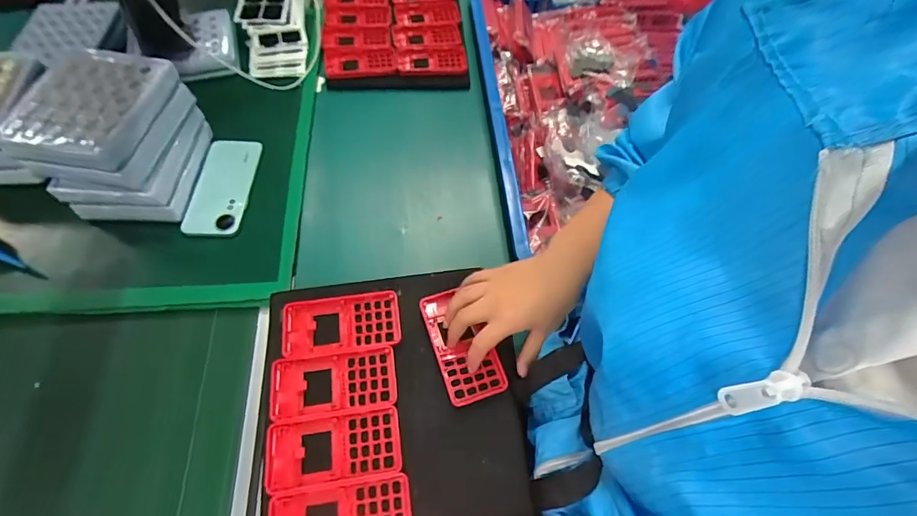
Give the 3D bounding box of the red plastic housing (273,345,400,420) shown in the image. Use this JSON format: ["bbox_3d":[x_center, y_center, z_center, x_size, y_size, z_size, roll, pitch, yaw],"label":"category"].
[{"bbox_3d":[-0.128,0.128,0.446,0.124,0.014,0.062,-7,61,-7],"label":"red plastic housing"}]

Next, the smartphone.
[{"bbox_3d":[-0.333,-0.103,0.616,0.069,0.015,0.157,10,63,-16],"label":"smartphone"}]

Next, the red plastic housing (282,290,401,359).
[{"bbox_3d":[-0.129,0.073,0.476,0.126,0.015,0.063,-6,61,-7],"label":"red plastic housing"}]

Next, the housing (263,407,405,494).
[{"bbox_3d":[-0.120,0.182,0.416,0.125,0.015,0.061,-7,61,-7],"label":"housing"}]

